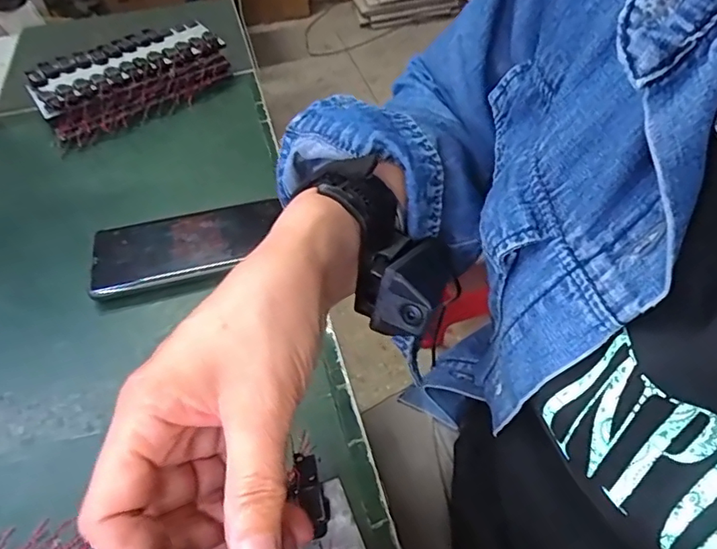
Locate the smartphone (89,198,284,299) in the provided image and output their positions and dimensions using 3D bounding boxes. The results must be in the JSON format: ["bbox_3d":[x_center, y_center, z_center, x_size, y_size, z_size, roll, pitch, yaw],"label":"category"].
[{"bbox_3d":[-0.140,-0.026,0.435,0.152,0.005,0.066,-13,54,-11],"label":"smartphone"}]

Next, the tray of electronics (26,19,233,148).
[{"bbox_3d":[-0.255,-0.221,0.600,0.205,0.056,0.122,-30,54,-25],"label":"tray of electronics"}]

